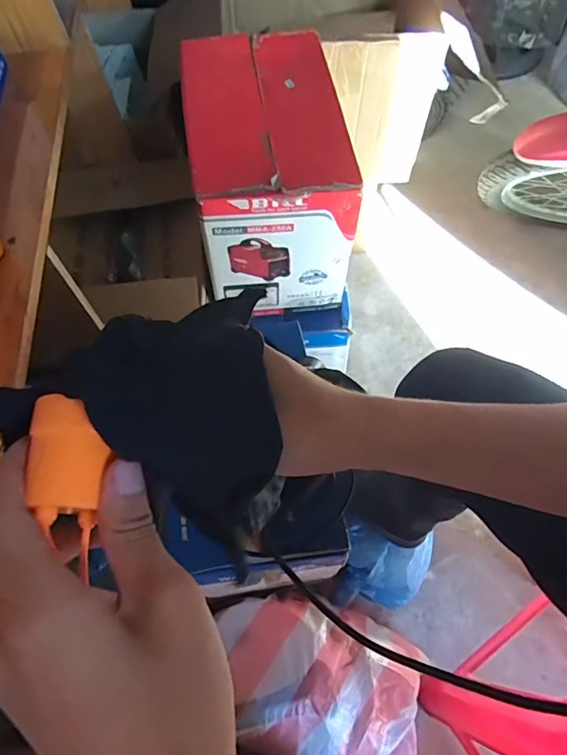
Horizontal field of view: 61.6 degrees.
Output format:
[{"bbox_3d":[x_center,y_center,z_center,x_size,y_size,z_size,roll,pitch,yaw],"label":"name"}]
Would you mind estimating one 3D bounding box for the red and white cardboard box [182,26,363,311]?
[{"bbox_3d":[-0.023,-0.343,0.822,0.227,0.279,0.357,-7,61,0],"label":"red and white cardboard box"}]

